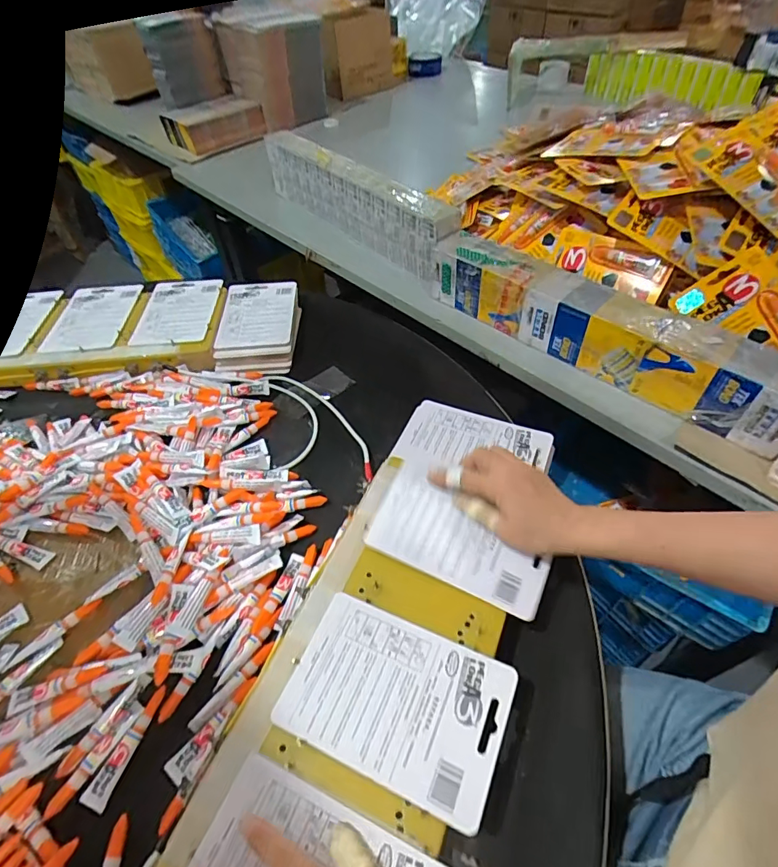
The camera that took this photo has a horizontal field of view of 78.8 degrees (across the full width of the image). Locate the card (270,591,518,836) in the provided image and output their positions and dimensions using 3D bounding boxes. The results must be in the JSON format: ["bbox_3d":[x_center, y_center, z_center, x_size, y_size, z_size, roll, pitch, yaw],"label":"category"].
[{"bbox_3d":[0.005,0.201,0.363,0.161,0.009,0.110,18,54,17],"label":"card"}]

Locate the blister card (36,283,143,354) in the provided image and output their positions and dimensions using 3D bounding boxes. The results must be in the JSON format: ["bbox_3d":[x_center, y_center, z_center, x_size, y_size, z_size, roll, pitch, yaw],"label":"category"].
[{"bbox_3d":[-0.444,-0.178,0.714,0.104,0.006,0.159,-3,49,0],"label":"blister card"}]

